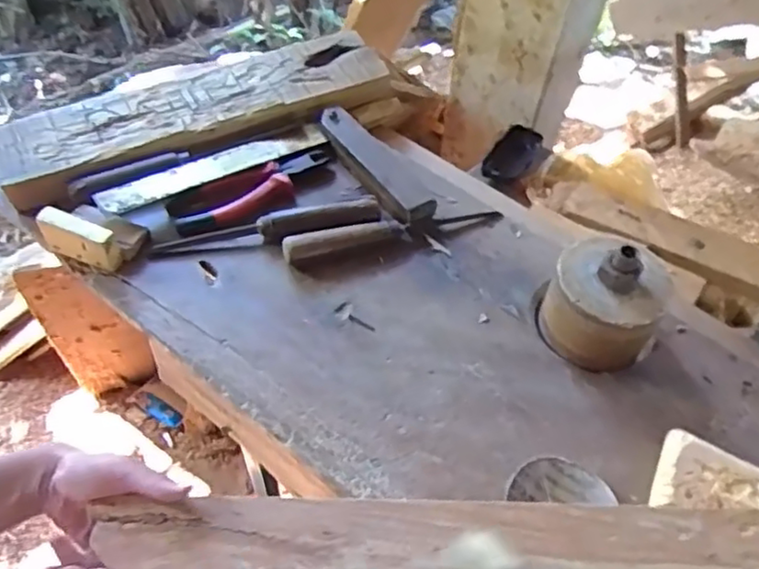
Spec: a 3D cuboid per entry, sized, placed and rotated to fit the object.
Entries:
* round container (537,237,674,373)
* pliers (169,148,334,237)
[{"bbox_3d":[0.207,0.012,0.600,0.101,0.101,0.093,2,54,-3],"label":"round container"},{"bbox_3d":[-0.137,-0.102,0.729,0.185,0.016,0.060,-23,58,-19],"label":"pliers"}]

